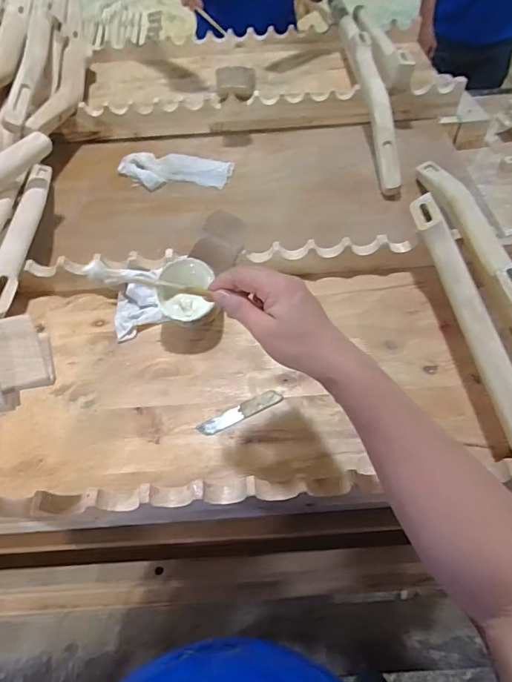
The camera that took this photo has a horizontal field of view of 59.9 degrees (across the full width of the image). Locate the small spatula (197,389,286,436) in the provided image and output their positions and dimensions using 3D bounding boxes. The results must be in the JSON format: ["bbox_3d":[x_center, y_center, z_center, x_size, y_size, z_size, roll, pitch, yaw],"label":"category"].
[{"bbox_3d":[-0.017,0.083,0.515,0.102,0.004,0.021,-24,57,-14],"label":"small spatula"}]

